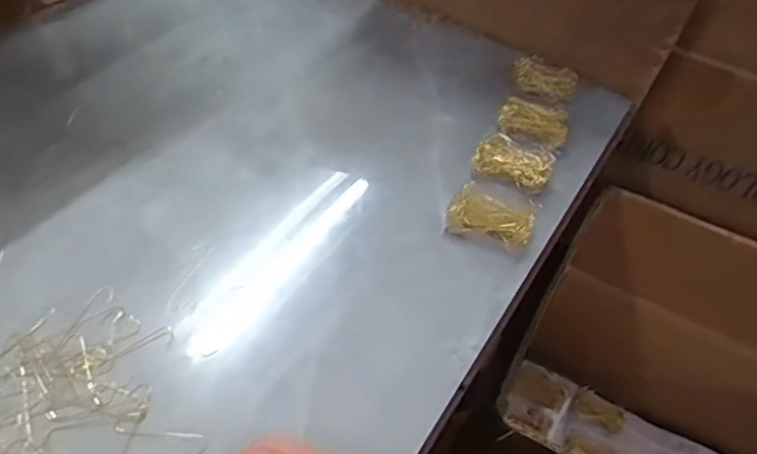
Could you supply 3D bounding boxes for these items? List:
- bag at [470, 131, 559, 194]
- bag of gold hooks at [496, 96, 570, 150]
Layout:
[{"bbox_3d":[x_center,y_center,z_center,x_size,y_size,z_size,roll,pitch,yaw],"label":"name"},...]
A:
[{"bbox_3d":[0.129,-0.064,0.578,0.072,0.009,0.052,28,52,17],"label":"bag"},{"bbox_3d":[0.155,-0.106,0.610,0.069,0.009,0.052,24,51,14],"label":"bag of gold hooks"}]

